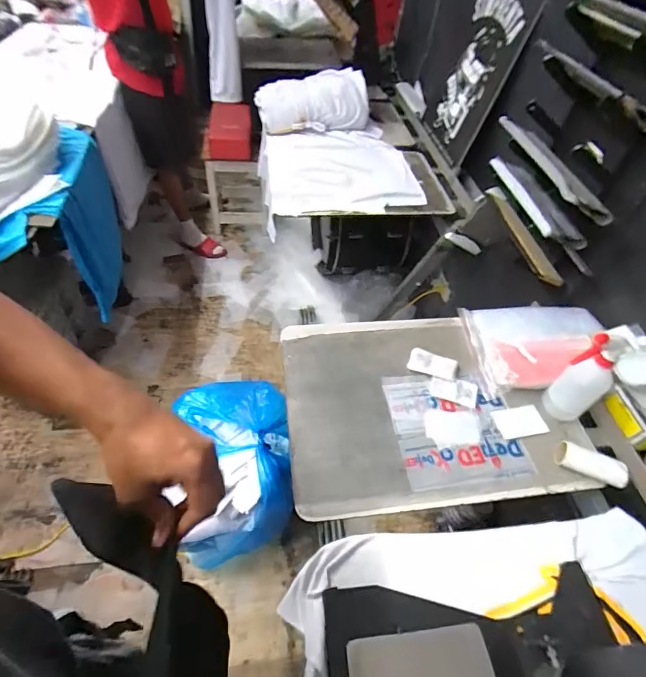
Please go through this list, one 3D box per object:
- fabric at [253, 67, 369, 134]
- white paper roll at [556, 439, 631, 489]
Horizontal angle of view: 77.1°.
[{"bbox_3d":[-0.043,-0.889,1.511,0.390,0.168,0.171,-12,52,-17],"label":"fabric"},{"bbox_3d":[0.463,0.218,0.698,0.107,0.035,0.040,20,51,13],"label":"white paper roll"}]

